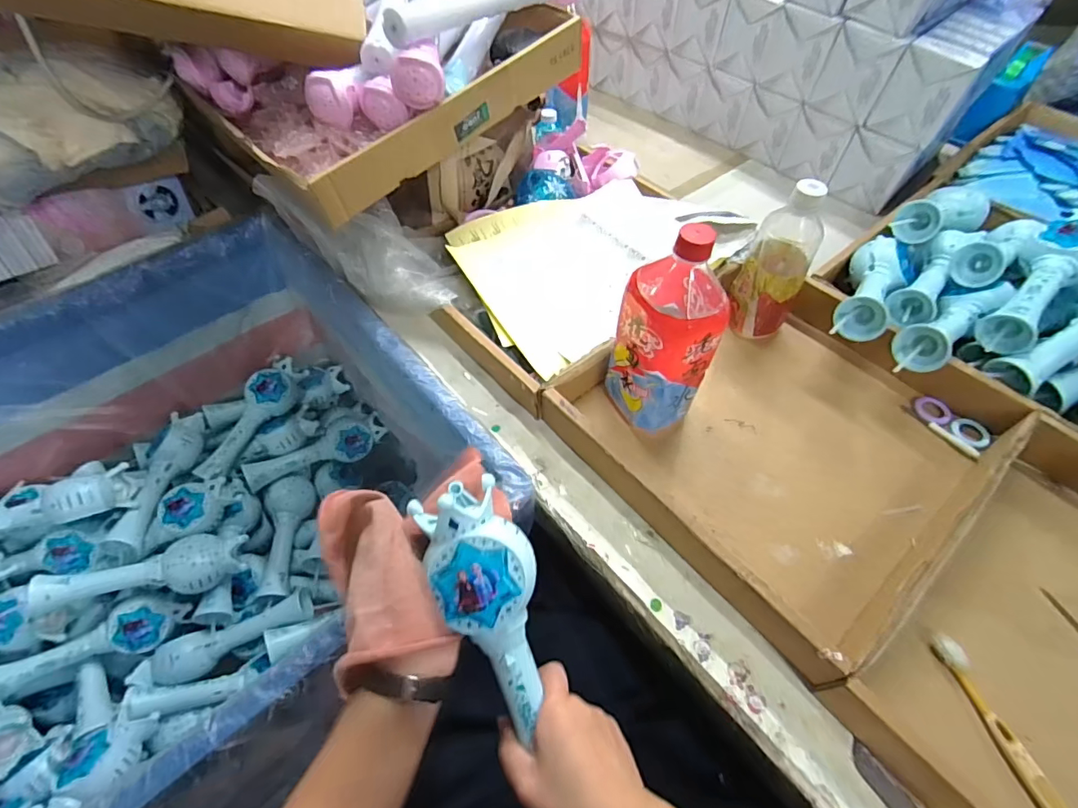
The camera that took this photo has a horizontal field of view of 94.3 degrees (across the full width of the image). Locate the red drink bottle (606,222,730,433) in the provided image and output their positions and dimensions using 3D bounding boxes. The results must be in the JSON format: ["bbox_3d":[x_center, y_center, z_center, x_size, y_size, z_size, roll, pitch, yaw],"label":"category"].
[{"bbox_3d":[0.124,-0.073,0.483,0.102,0.205,0.100,23,58,16],"label":"red drink bottle"}]

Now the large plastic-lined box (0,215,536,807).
[{"bbox_3d":[-0.489,0.222,0.594,0.803,0.358,0.628,-36,62,-22],"label":"large plastic-lined box"}]

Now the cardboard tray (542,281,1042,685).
[{"bbox_3d":[0.255,0.013,0.528,0.369,0.055,0.343,-35,61,-22],"label":"cardboard tray"}]

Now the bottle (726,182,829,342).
[{"bbox_3d":[0.275,-0.164,0.578,0.072,0.190,0.081,23,58,16],"label":"bottle"}]

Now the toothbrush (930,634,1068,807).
[{"bbox_3d":[0.354,0.249,0.380,0.017,0.011,0.138,-14,55,-9],"label":"toothbrush"}]

